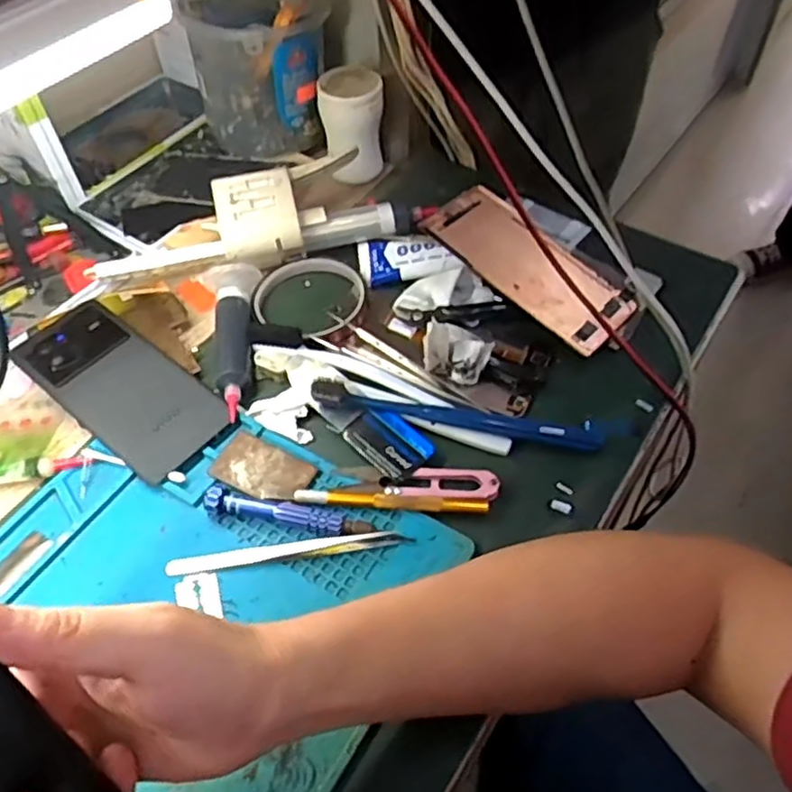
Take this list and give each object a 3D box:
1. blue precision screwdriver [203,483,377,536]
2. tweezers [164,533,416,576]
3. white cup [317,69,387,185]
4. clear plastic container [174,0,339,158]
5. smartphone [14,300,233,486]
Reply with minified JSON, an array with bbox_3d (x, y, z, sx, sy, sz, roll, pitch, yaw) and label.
[{"bbox_3d":[-0.064,0.069,0.411,0.100,0.015,0.015,9,53,8],"label":"blue precision screwdriver"},{"bbox_3d":[-0.062,0.089,0.402,0.139,0.008,0.011,-6,52,-3],"label":"tweezers"},{"bbox_3d":[-0.038,-0.235,0.608,0.054,0.083,0.062,-7,52,-4],"label":"white cup"},{"bbox_3d":[-0.115,-0.286,0.610,0.122,0.128,0.114,2,52,3],"label":"clear plastic container"},{"bbox_3d":[-0.189,-0.009,0.476,0.161,0.013,0.072,34,60,24],"label":"smartphone"}]

